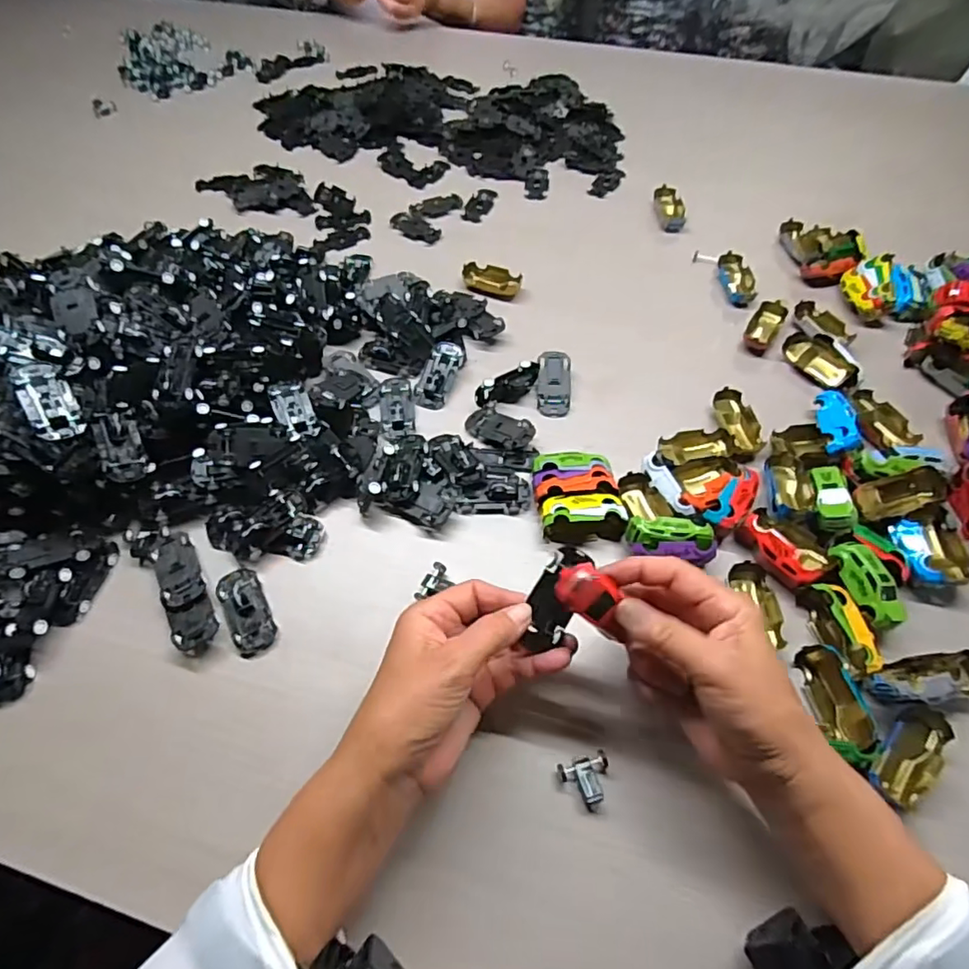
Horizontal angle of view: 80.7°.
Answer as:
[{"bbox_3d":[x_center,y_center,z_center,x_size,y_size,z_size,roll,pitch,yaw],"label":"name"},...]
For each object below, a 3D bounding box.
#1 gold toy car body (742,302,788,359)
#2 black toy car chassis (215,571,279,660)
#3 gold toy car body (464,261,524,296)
[{"bbox_3d":[0.280,-0.159,0.569,0.027,0.015,0.063,31,61,19],"label":"gold toy car body"},{"bbox_3d":[-0.173,0.092,0.418,0.030,0.010,0.065,-23,59,-15],"label":"black toy car chassis"},{"bbox_3d":[0.008,-0.217,0.610,0.062,0.020,0.029,8,56,5],"label":"gold toy car body"}]

